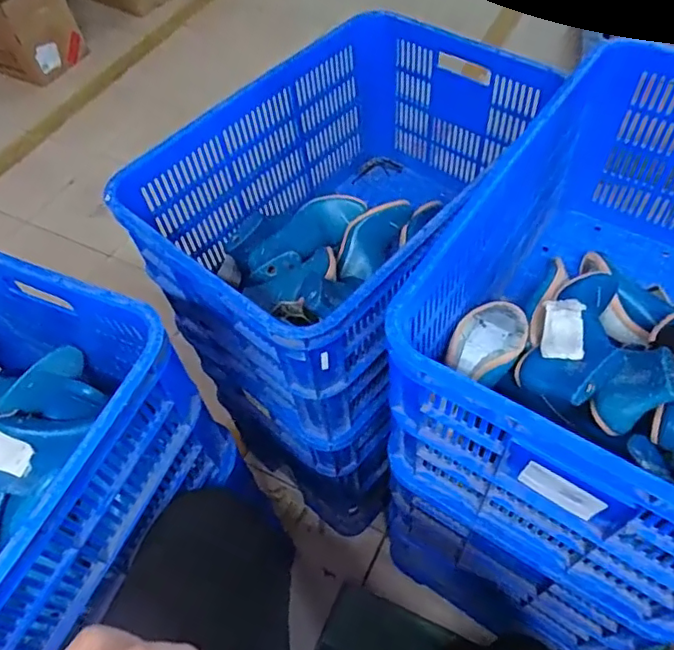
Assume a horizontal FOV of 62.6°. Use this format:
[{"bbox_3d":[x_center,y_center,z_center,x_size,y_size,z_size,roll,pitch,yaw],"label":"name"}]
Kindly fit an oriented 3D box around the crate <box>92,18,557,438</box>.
[{"bbox_3d":[0.030,-0.184,0.931,0.439,0.327,0.626,33,64,24],"label":"crate"}]

